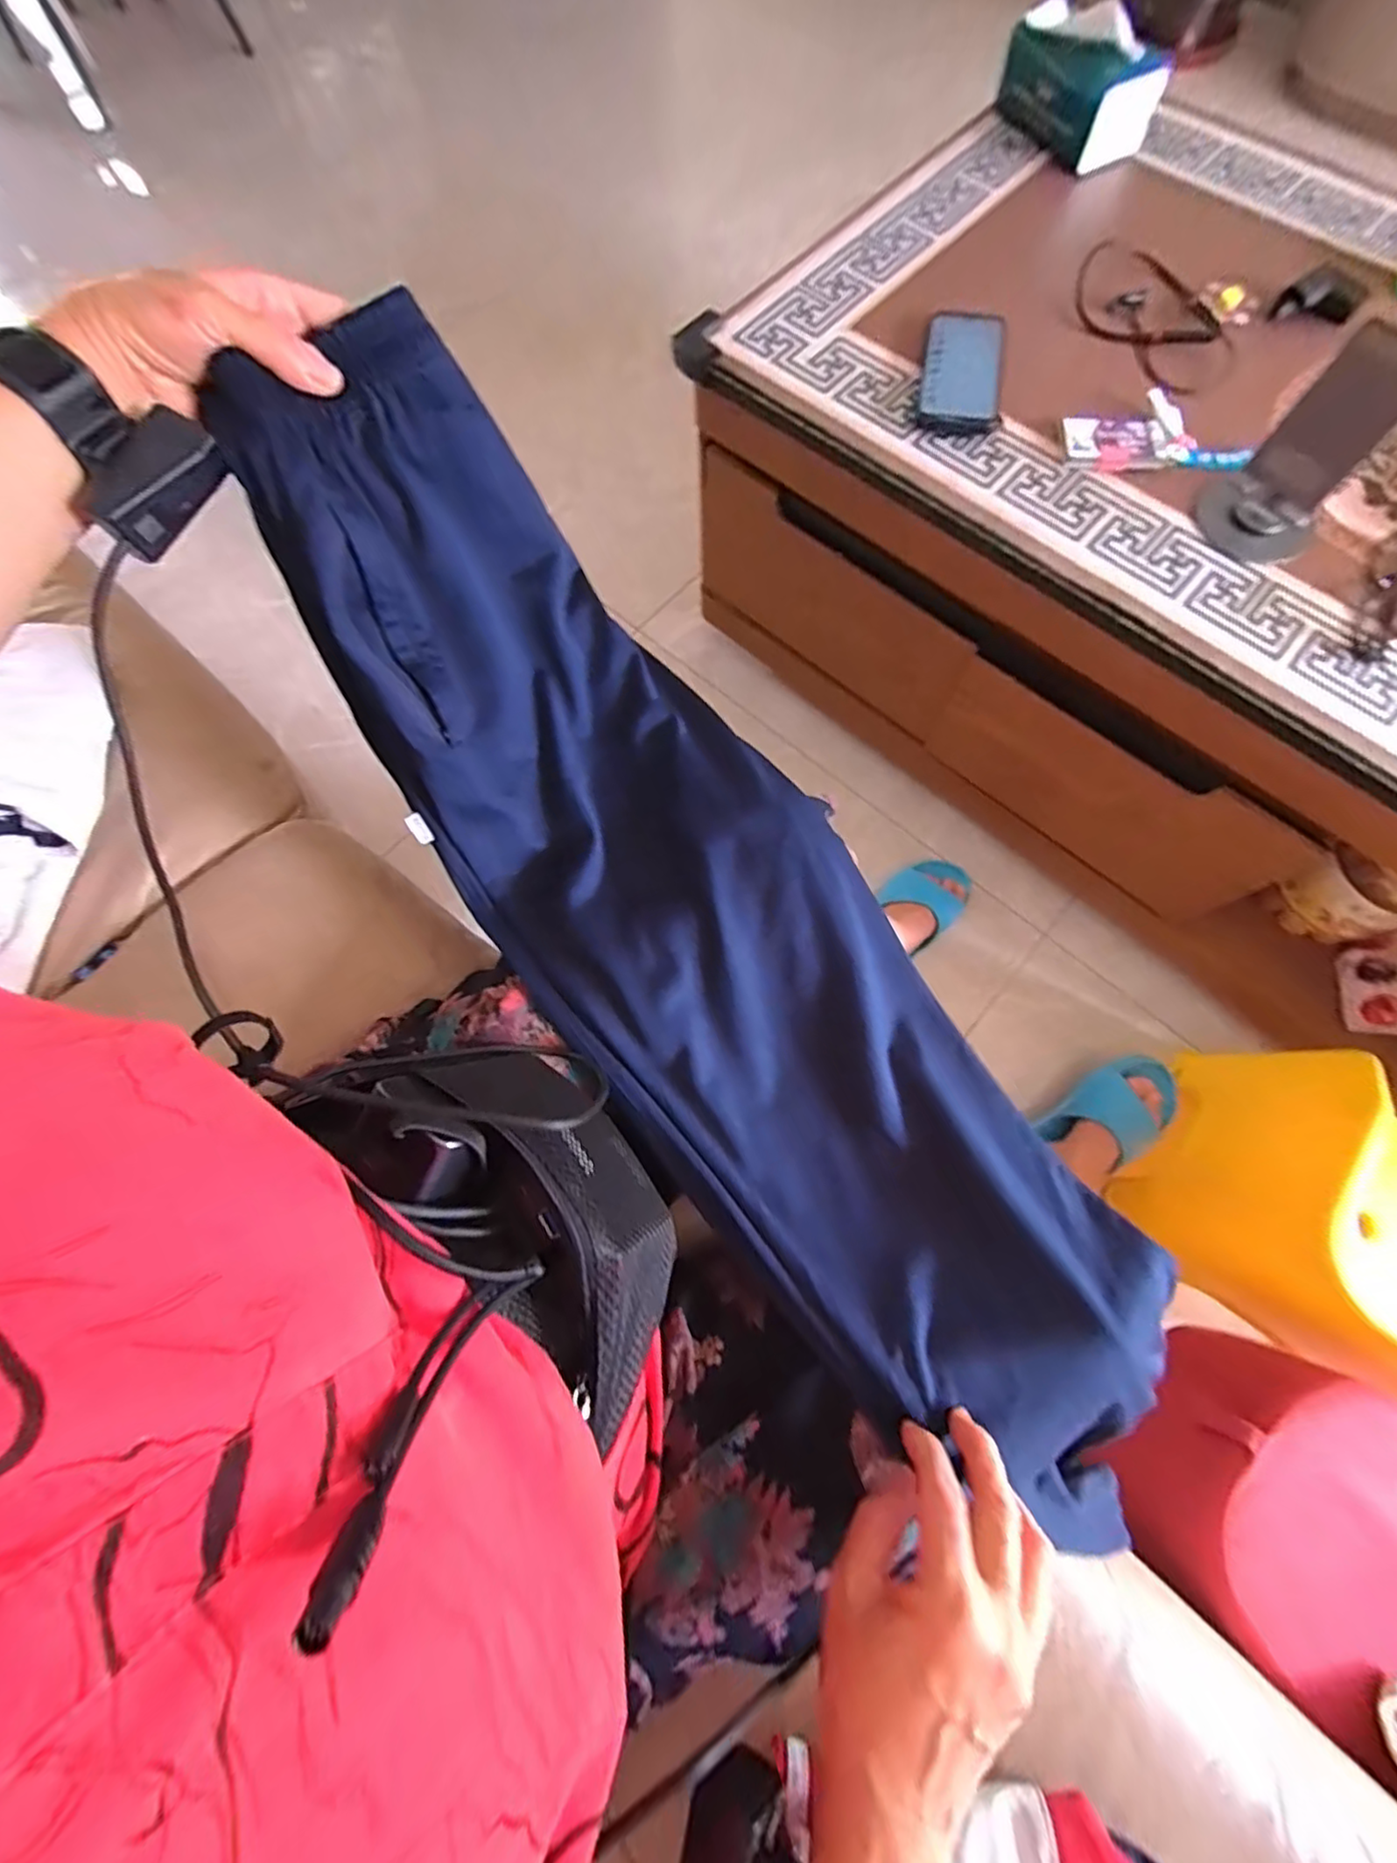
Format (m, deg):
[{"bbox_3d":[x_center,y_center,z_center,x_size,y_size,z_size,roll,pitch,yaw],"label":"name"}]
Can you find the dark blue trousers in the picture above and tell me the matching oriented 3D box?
[{"bbox_3d":[0.002,-0.007,0.389,0.209,0.151,0.709,-37,88,-9],"label":"dark blue trousers"}]

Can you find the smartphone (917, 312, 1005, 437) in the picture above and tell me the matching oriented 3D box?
[{"bbox_3d":[0.257,-0.550,0.618,0.075,0.013,0.156,7,74,3],"label":"smartphone"}]

